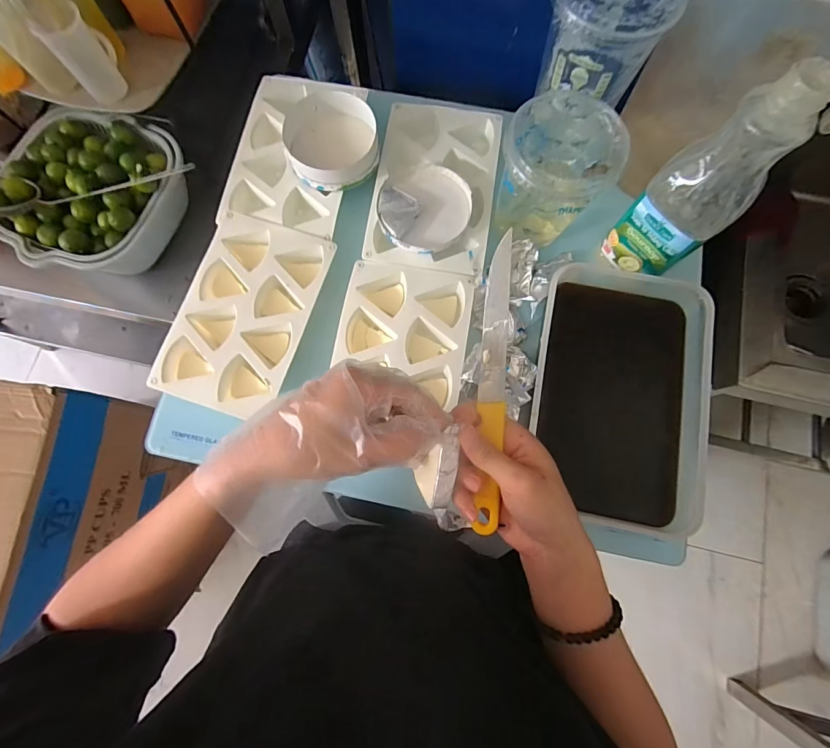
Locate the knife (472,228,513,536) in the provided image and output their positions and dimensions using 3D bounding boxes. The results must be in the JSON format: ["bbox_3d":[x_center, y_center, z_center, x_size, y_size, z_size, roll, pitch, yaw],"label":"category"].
[{"bbox_3d":[0.054,0.011,0.283,0.017,0.006,0.205,2,95,1],"label":"knife"}]

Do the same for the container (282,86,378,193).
[{"bbox_3d":[-0.103,-0.285,0.498,0.112,0.031,0.126,-6,77,-1],"label":"container"}]

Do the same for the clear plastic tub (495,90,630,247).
[{"bbox_3d":[0.156,-0.214,0.456,0.104,0.145,0.106,0,77,0],"label":"clear plastic tub"}]

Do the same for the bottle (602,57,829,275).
[{"bbox_3d":[0.263,-0.169,0.380,0.062,0.209,0.081,-37,79,-7],"label":"bottle"}]

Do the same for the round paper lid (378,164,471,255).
[{"bbox_3d":[0.012,-0.200,0.482,0.106,0.014,0.110,1,77,1],"label":"round paper lid"}]

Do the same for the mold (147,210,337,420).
[{"bbox_3d":[-0.195,-0.069,0.478,0.147,0.030,0.228,16,78,4],"label":"mold"}]

